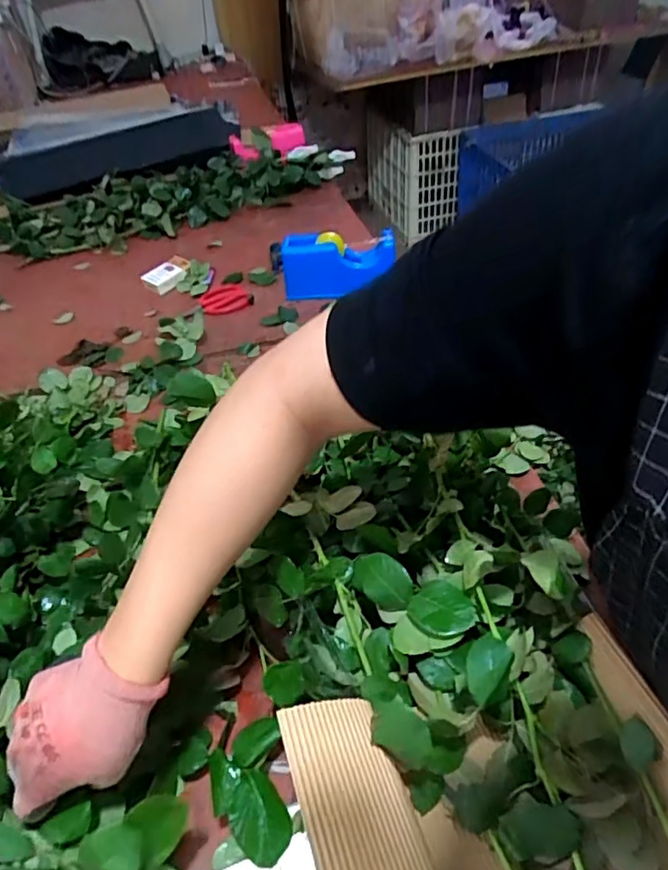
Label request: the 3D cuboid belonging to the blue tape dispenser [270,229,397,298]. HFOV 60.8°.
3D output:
[{"bbox_3d":[0.007,-0.293,1.013,0.202,0.116,0.053,0,43,7],"label":"blue tape dispenser"}]

